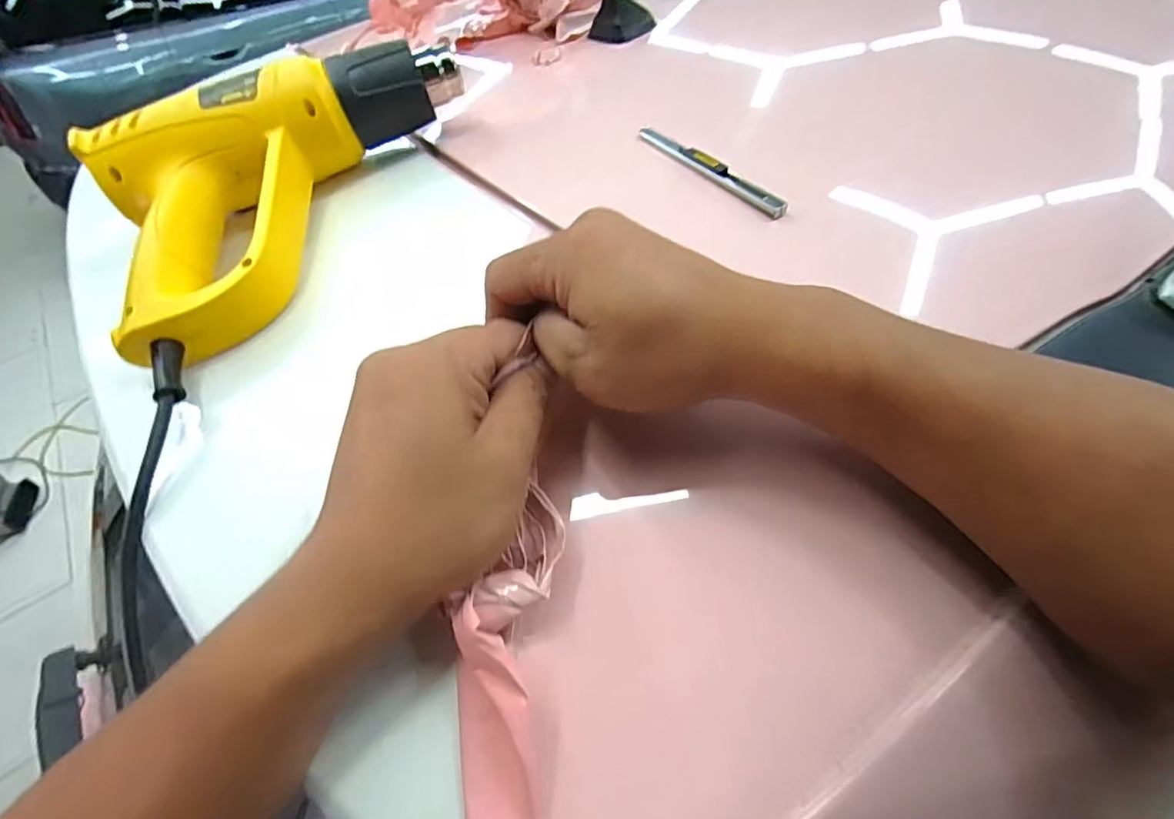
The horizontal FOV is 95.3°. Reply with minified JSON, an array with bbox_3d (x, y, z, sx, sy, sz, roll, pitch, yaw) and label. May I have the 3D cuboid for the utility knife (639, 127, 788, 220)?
[{"bbox_3d":[0.077,-0.158,0.351,0.018,0.012,0.134,-27,52,-18],"label":"utility knife"}]

